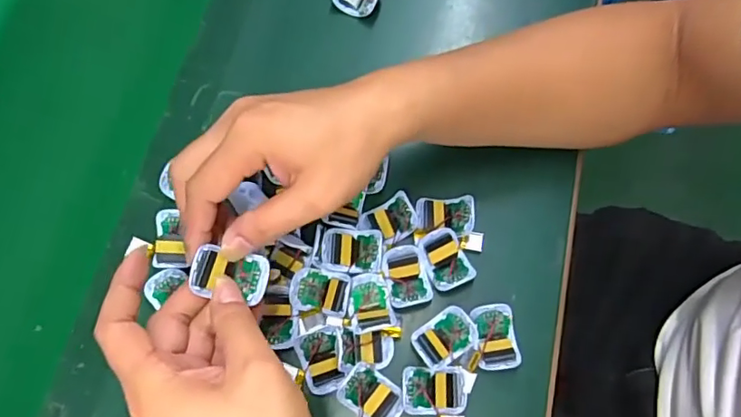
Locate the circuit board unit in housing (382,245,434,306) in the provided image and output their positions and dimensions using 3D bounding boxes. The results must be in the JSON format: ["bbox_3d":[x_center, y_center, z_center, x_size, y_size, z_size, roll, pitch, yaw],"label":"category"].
[{"bbox_3d":[0.024,0.046,0.379,0.029,0.009,0.047,-13,71,-2],"label":"circuit board unit in housing"}]

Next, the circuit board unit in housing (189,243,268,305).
[{"bbox_3d":[-0.081,0.037,0.311,0.042,0.011,0.026,14,65,-9],"label":"circuit board unit in housing"}]

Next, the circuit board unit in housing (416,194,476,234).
[{"bbox_3d":[0.054,0.003,0.394,0.041,0.012,0.027,-2,71,2],"label":"circuit board unit in housing"}]

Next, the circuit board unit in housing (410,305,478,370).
[{"bbox_3d":[0.051,0.087,0.365,0.042,0.007,0.031,-35,73,-9],"label":"circuit board unit in housing"}]

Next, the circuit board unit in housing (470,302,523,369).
[{"bbox_3d":[0.085,0.087,0.365,0.028,0.013,0.042,-8,71,0],"label":"circuit board unit in housing"}]

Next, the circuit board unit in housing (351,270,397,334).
[{"bbox_3d":[0.000,0.064,0.371,0.028,0.013,0.041,-10,71,-1],"label":"circuit board unit in housing"}]

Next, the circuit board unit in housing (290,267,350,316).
[{"bbox_3d":[-0.035,0.057,0.376,0.039,0.009,0.029,9,72,5],"label":"circuit board unit in housing"}]

